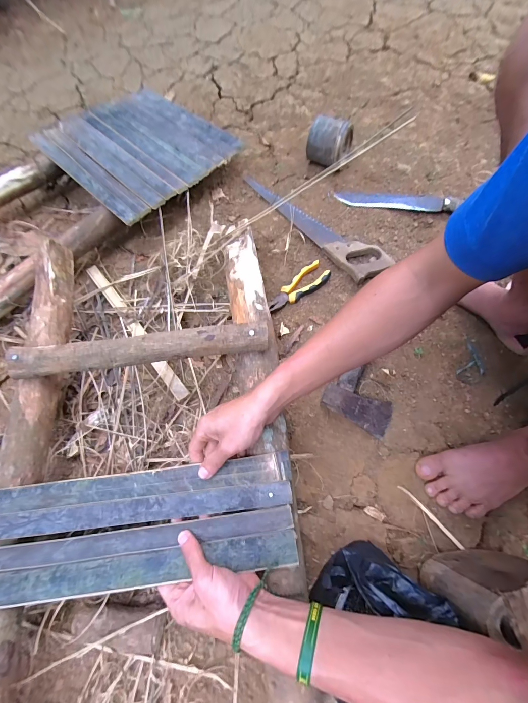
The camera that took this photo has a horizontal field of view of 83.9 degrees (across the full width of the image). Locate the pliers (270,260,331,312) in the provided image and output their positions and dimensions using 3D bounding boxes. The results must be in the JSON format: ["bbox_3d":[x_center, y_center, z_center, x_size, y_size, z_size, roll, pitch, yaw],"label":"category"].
[{"bbox_3d":[0.068,-0.137,0.612,0.142,0.020,0.052,-30,69,-9],"label":"pliers"}]

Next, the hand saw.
[{"bbox_3d":[0.114,-0.306,0.676,0.094,0.025,0.403,-37,71,-12],"label":"hand saw"}]

